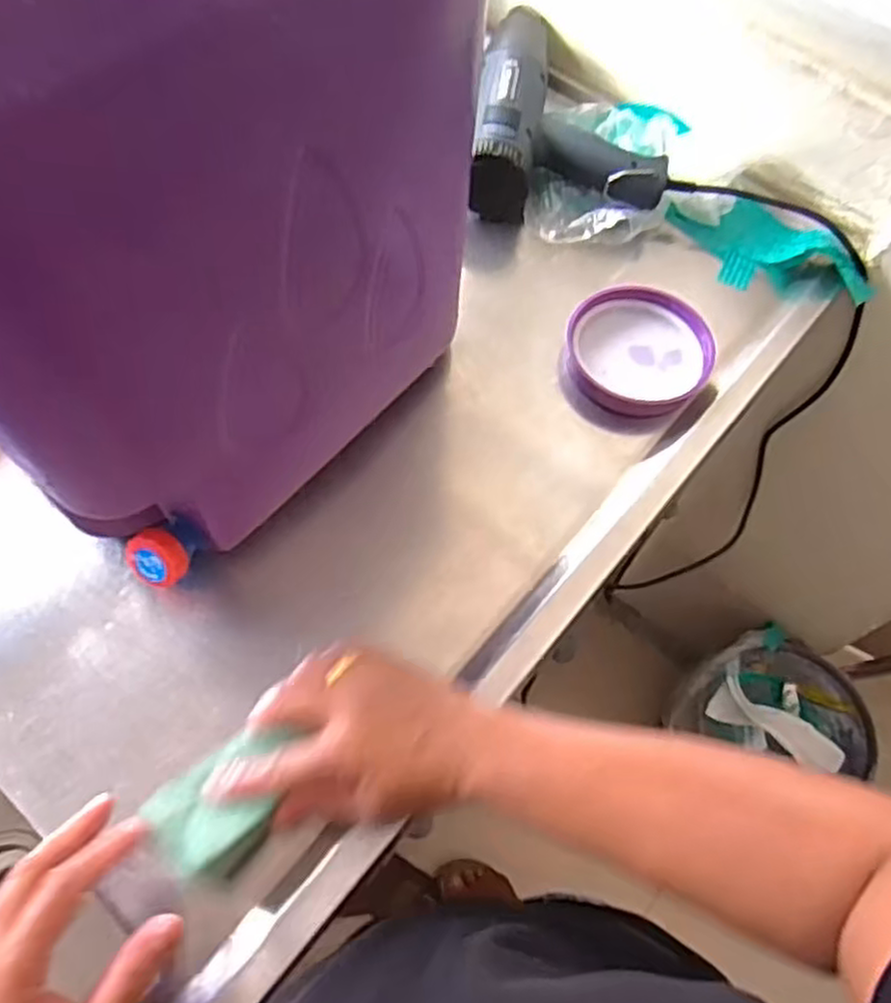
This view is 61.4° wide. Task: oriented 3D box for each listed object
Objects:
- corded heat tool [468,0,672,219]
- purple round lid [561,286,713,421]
[{"bbox_3d":[0.113,-0.362,0.702,0.169,0.077,0.250,4,63,-2],"label":"corded heat tool"},{"bbox_3d":[0.157,-0.125,0.617,0.114,0.024,0.112,2,63,-3],"label":"purple round lid"}]

